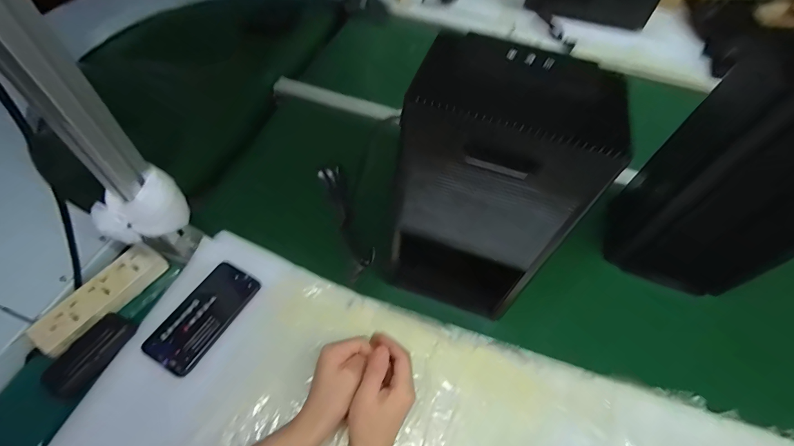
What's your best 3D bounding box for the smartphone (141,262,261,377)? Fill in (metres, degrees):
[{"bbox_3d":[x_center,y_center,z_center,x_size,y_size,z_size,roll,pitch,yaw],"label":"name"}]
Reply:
[{"bbox_3d":[-0.271,0.129,0.516,0.077,0.009,0.152,26,57,13],"label":"smartphone"}]

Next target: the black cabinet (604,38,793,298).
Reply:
[{"bbox_3d":[0.473,-0.054,0.499,0.171,0.336,0.149,16,55,6],"label":"black cabinet"}]

